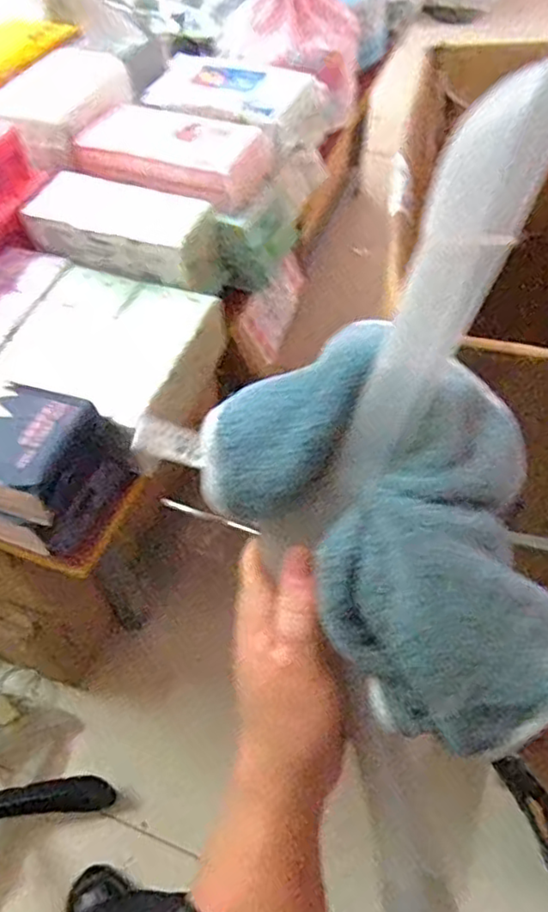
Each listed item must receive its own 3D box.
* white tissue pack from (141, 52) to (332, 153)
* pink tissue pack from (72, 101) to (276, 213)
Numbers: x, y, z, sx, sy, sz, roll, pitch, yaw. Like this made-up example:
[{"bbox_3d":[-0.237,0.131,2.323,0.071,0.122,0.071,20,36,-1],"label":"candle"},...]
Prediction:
[{"bbox_3d":[-0.053,-0.380,0.681,0.191,0.043,0.109,21,58,17],"label":"white tissue pack"},{"bbox_3d":[-0.099,-0.299,0.634,0.177,0.033,0.096,22,58,17],"label":"pink tissue pack"}]

